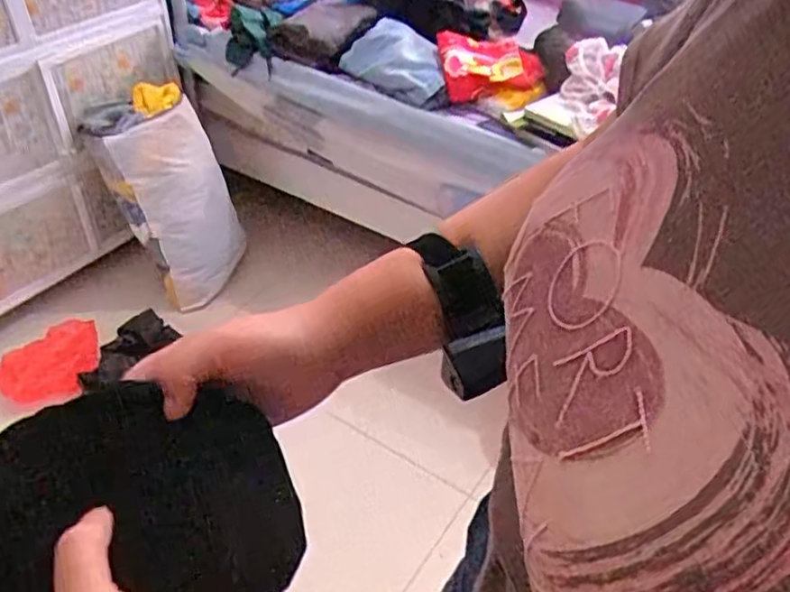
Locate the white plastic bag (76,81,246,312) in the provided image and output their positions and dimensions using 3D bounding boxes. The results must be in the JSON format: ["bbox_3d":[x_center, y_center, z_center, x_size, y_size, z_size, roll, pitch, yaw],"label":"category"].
[{"bbox_3d":[-0.564,-0.253,1.703,0.282,0.487,0.302,-22,47,-26],"label":"white plastic bag"}]

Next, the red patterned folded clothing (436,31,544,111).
[{"bbox_3d":[0.208,-0.502,1.503,0.240,0.088,0.193,6,41,3],"label":"red patterned folded clothing"}]

